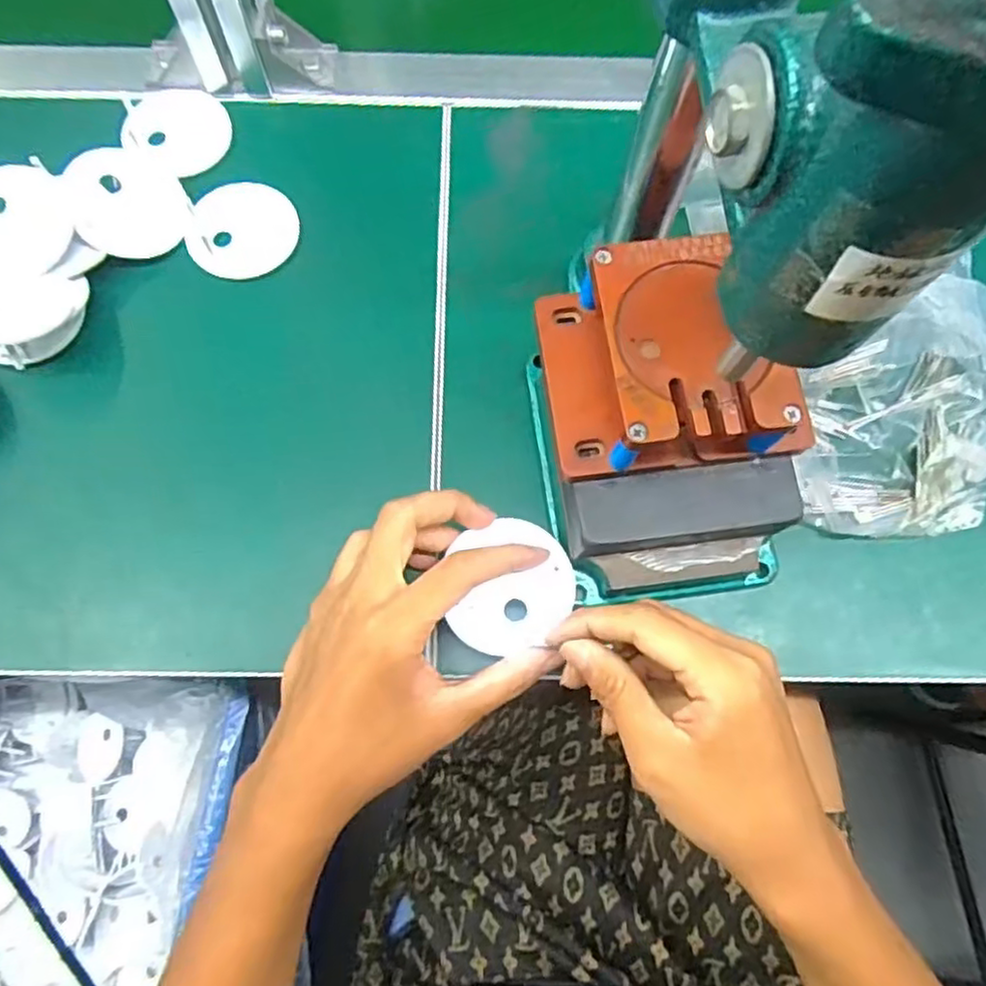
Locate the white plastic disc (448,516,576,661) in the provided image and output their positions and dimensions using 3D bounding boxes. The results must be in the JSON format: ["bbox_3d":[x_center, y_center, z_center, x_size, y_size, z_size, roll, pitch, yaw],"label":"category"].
[{"bbox_3d":[0.010,0.044,0.324,0.056,0.009,0.061,0,73,0],"label":"white plastic disc"}]

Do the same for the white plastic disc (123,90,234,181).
[{"bbox_3d":[-0.185,-0.216,0.411,0.057,0.004,0.059,5,72,-14],"label":"white plastic disc"}]

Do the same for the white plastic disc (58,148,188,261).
[{"bbox_3d":[-0.205,-0.165,0.389,0.057,0.004,0.071,-18,80,-19],"label":"white plastic disc"}]

